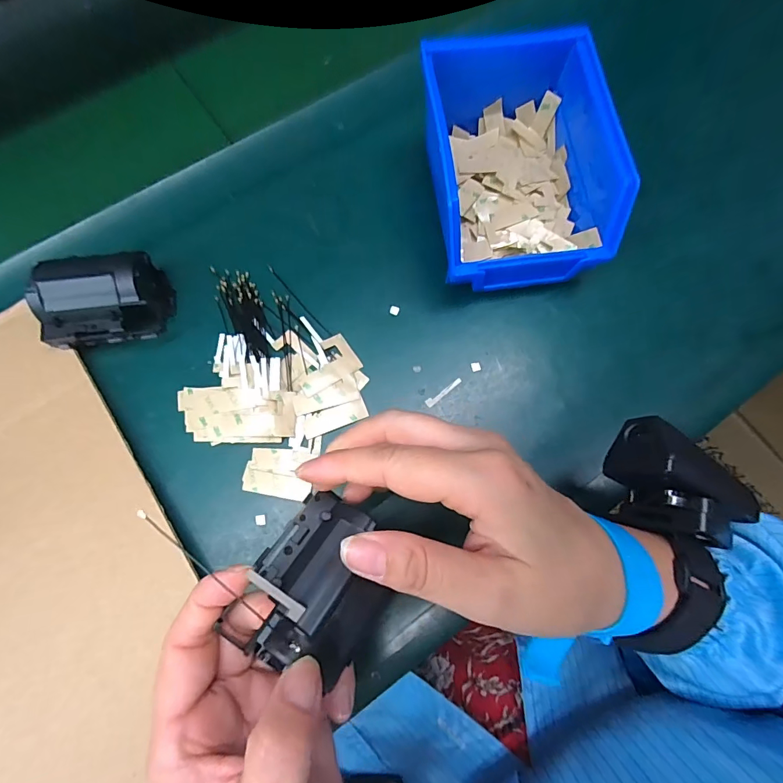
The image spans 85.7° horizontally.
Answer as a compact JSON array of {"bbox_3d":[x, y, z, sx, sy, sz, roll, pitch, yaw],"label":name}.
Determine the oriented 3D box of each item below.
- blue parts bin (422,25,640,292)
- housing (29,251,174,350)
[{"bbox_3d":[0.076,-0.152,0.282,0.112,0.079,0.164,-7,74,-2],"label":"blue parts bin"},{"bbox_3d":[-0.182,-0.057,0.266,0.071,0.042,0.053,-5,74,-2],"label":"housing"}]

